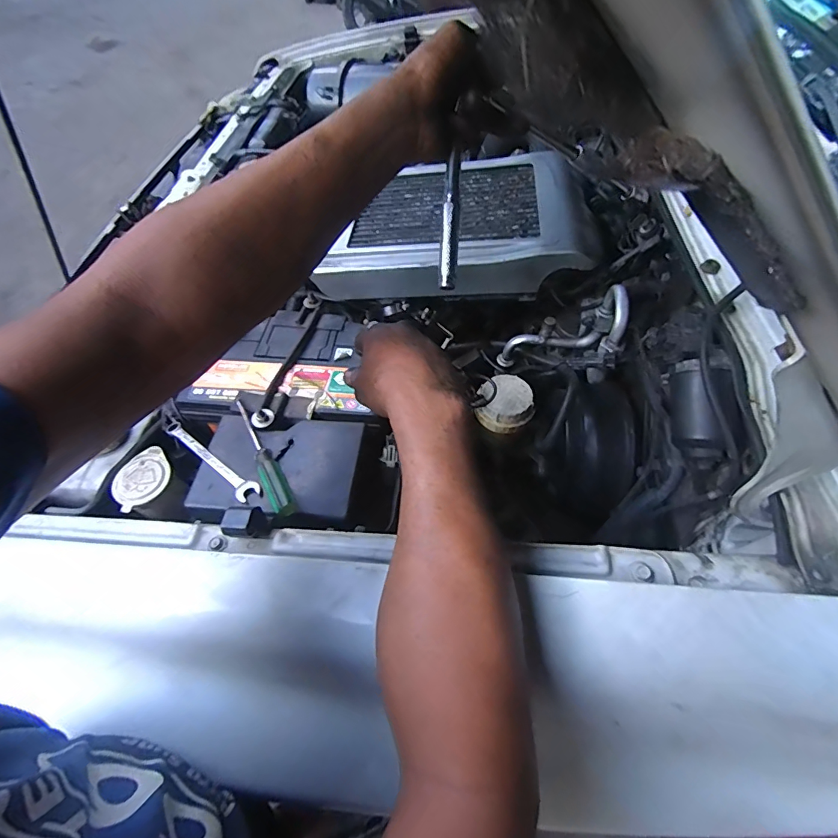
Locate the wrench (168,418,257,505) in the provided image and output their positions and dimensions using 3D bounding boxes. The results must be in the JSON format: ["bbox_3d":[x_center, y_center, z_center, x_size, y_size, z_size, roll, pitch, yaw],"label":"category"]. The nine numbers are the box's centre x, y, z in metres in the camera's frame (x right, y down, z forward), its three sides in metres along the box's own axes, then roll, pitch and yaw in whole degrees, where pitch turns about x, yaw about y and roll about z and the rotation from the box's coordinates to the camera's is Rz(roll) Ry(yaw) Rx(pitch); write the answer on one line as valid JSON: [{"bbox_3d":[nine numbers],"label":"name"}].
[{"bbox_3d":[-0.232,0.042,0.481,0.149,0.008,0.022,32,62,19],"label":"wrench"}]

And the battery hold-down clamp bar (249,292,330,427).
[{"bbox_3d":[-0.161,-0.081,0.569,0.034,0.011,0.219,8,57,5],"label":"battery hold-down clamp bar"}]

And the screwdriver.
[{"bbox_3d":[-0.173,0.035,0.477,0.022,0.027,0.166,-27,61,-17],"label":"screwdriver"}]

